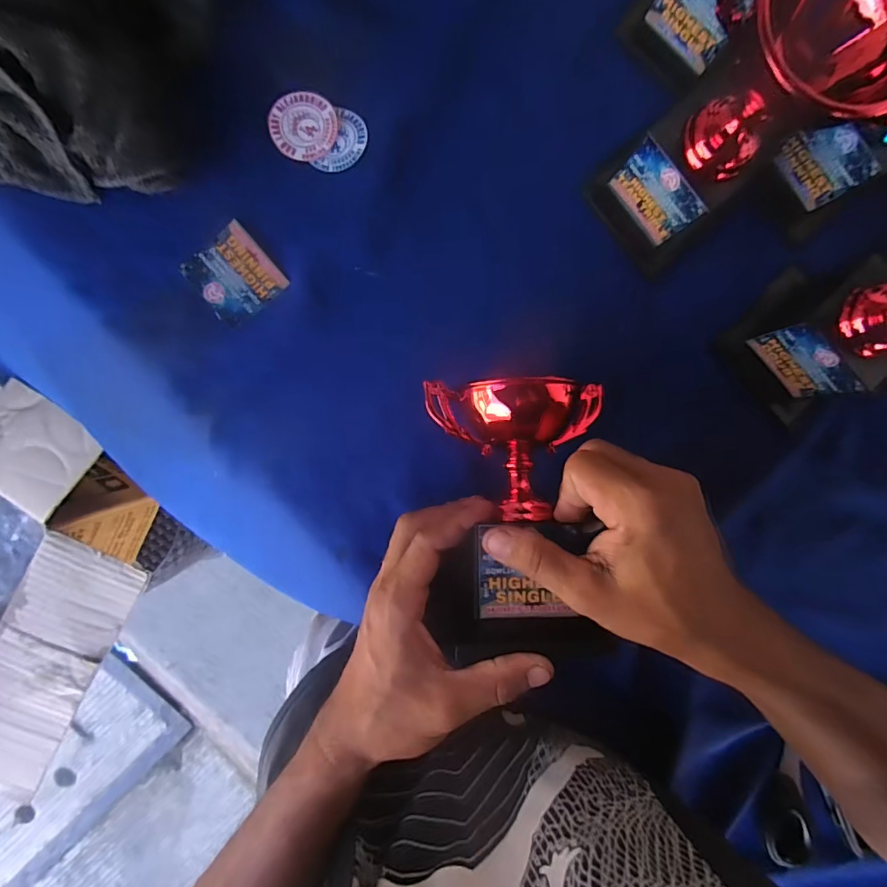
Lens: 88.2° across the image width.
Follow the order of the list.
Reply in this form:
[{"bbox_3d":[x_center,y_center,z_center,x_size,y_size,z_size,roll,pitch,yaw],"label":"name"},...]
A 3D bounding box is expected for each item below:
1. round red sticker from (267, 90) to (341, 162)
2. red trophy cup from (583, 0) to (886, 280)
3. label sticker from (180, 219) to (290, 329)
[{"bbox_3d":[-0.095,-0.216,0.311,0.046,0.004,0.045,0,89,-5],"label":"round red sticker"},{"bbox_3d":[0.158,-0.175,0.254,0.073,0.146,0.103,-34,94,-4],"label":"red trophy cup"},{"bbox_3d":[-0.140,-0.112,0.308,0.051,0.005,0.054,-43,93,-4],"label":"label sticker"}]

